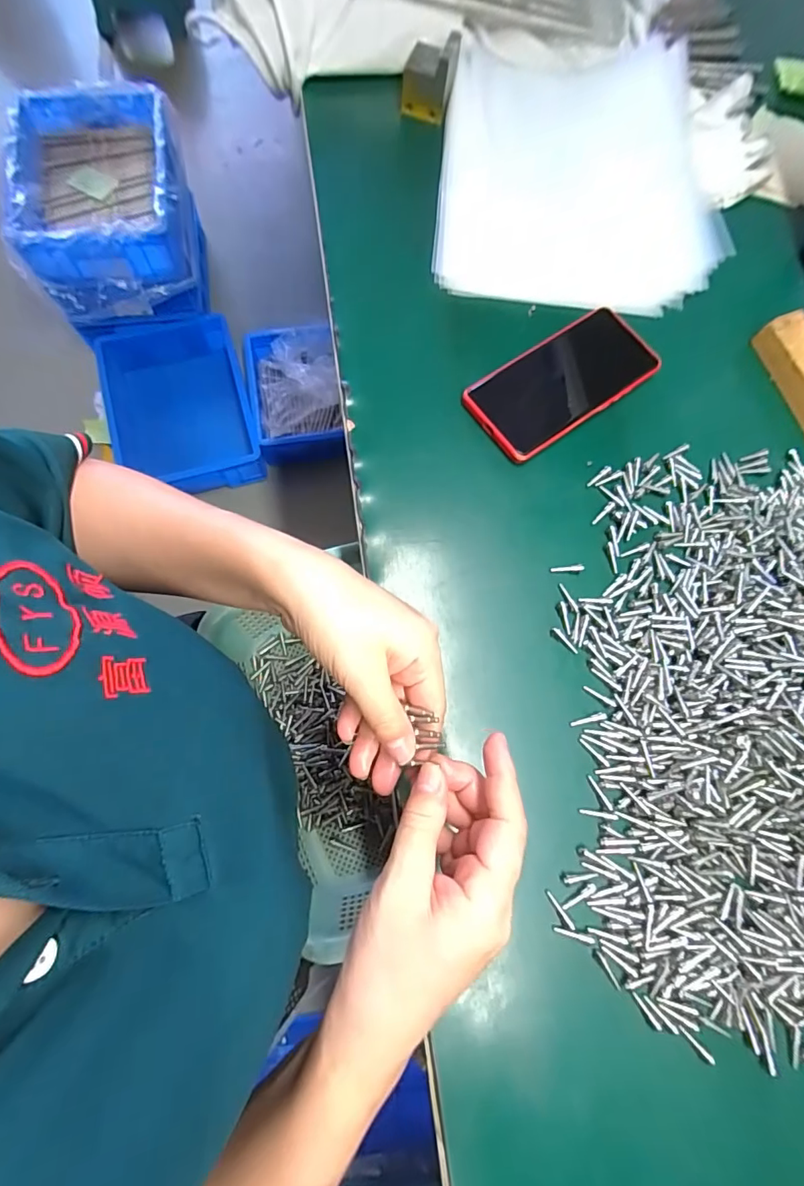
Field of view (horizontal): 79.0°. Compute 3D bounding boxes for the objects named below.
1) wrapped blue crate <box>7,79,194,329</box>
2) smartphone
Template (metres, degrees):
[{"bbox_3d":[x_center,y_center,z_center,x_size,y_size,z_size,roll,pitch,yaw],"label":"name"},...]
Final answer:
[{"bbox_3d":[-0.613,-0.811,1.048,0.325,0.226,0.364,-9,75,-6],"label":"wrapped blue crate"},{"bbox_3d":[0.135,-0.176,0.414,0.159,0.017,0.076,-34,79,-12],"label":"smartphone"}]

